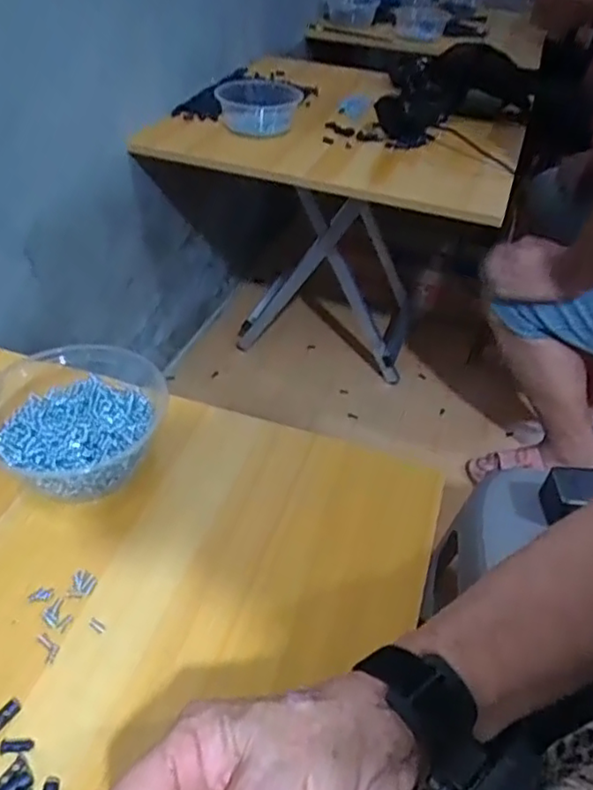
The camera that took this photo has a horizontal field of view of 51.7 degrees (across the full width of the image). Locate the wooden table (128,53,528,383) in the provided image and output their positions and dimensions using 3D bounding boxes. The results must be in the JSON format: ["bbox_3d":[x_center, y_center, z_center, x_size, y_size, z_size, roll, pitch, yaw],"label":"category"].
[{"bbox_3d":[0.074,-0.298,1.266,0.613,0.576,0.507,15,40,14],"label":"wooden table"}]

